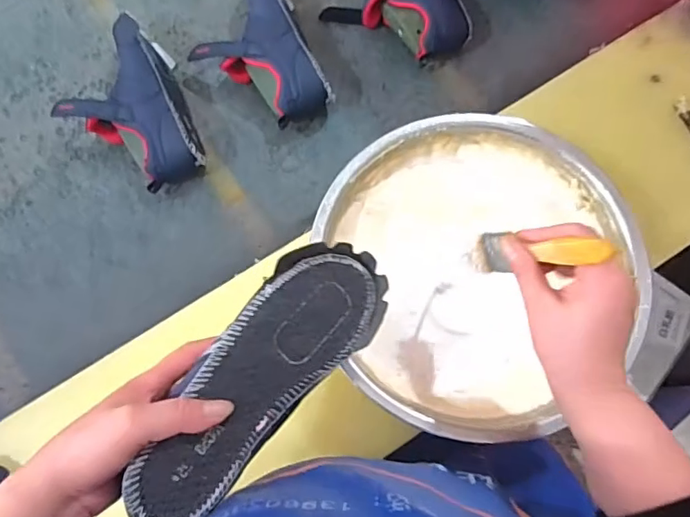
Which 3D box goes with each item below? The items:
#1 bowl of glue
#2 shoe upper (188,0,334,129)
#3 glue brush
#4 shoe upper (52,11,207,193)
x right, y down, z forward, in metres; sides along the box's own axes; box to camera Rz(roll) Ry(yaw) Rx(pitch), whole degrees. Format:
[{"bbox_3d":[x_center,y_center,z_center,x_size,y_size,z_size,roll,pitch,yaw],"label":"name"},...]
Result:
[{"bbox_3d":[0.125,0.009,0.593,0.331,0.101,0.305,0,75,0],"label":"bowl of glue"},{"bbox_3d":[-0.096,-0.288,0.742,0.218,0.077,0.160,38,78,10],"label":"shoe upper"},{"bbox_3d":[0.145,-0.005,0.414,0.009,0.136,0.032,-22,98,-24],"label":"glue brush"},{"bbox_3d":[-0.298,-0.199,0.720,0.163,0.079,0.238,-22,76,-5],"label":"shoe upper"}]

